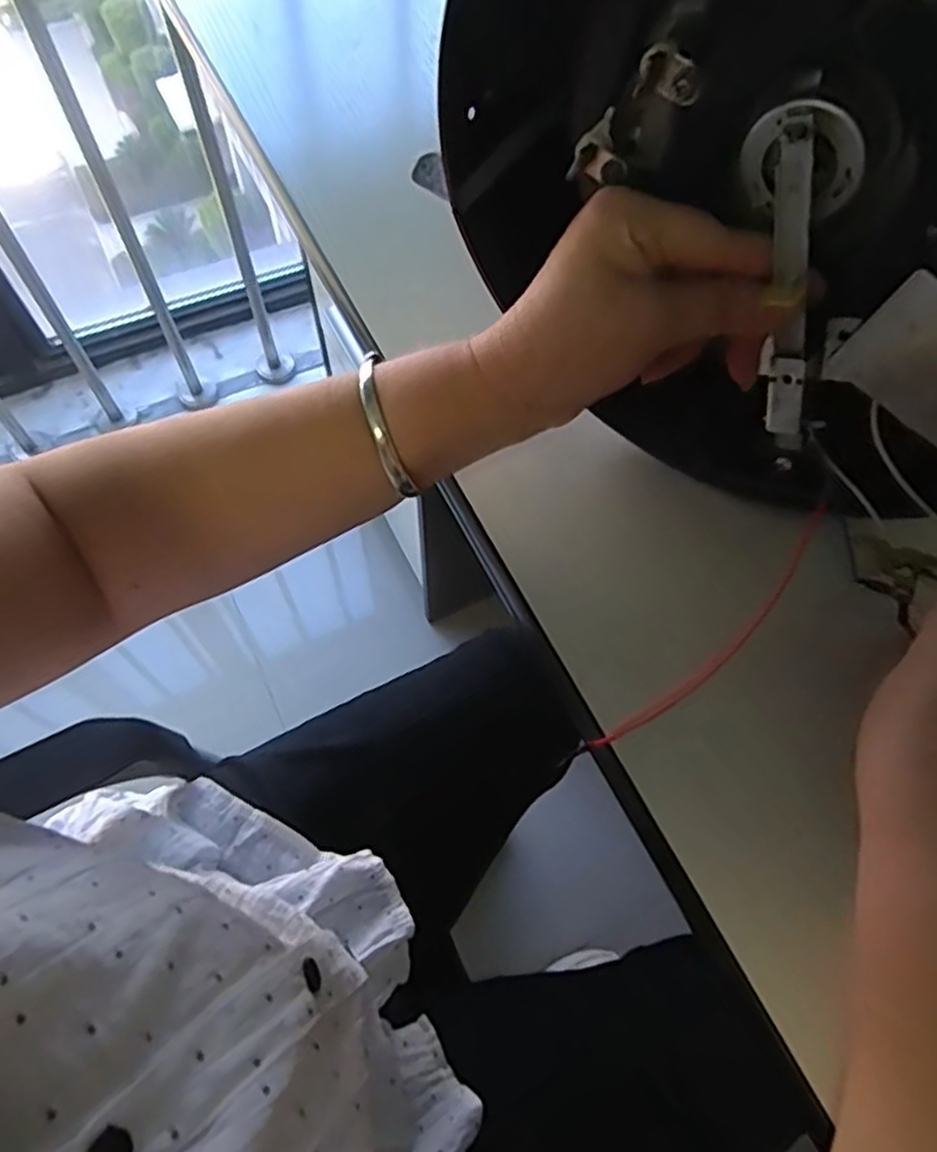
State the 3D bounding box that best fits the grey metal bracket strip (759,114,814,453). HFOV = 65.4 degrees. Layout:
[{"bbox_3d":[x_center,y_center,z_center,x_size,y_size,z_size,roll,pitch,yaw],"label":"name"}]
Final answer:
[{"bbox_3d":[0.115,-0.097,0.262,0.011,0.117,0.013,-33,42,-17],"label":"grey metal bracket strip"}]

